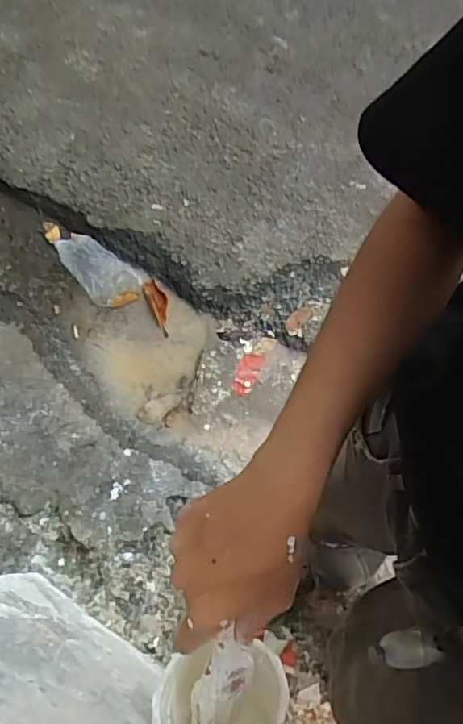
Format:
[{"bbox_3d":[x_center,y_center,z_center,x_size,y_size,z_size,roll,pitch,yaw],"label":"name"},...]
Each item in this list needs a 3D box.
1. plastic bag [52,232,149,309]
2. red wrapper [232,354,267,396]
[{"bbox_3d":[-0.353,-0.246,1.449,0.256,0.055,0.134,33,72,11],"label":"plastic bag"},{"bbox_3d":[0.037,0.027,1.402,0.059,0.006,0.117,23,71,8],"label":"red wrapper"}]

